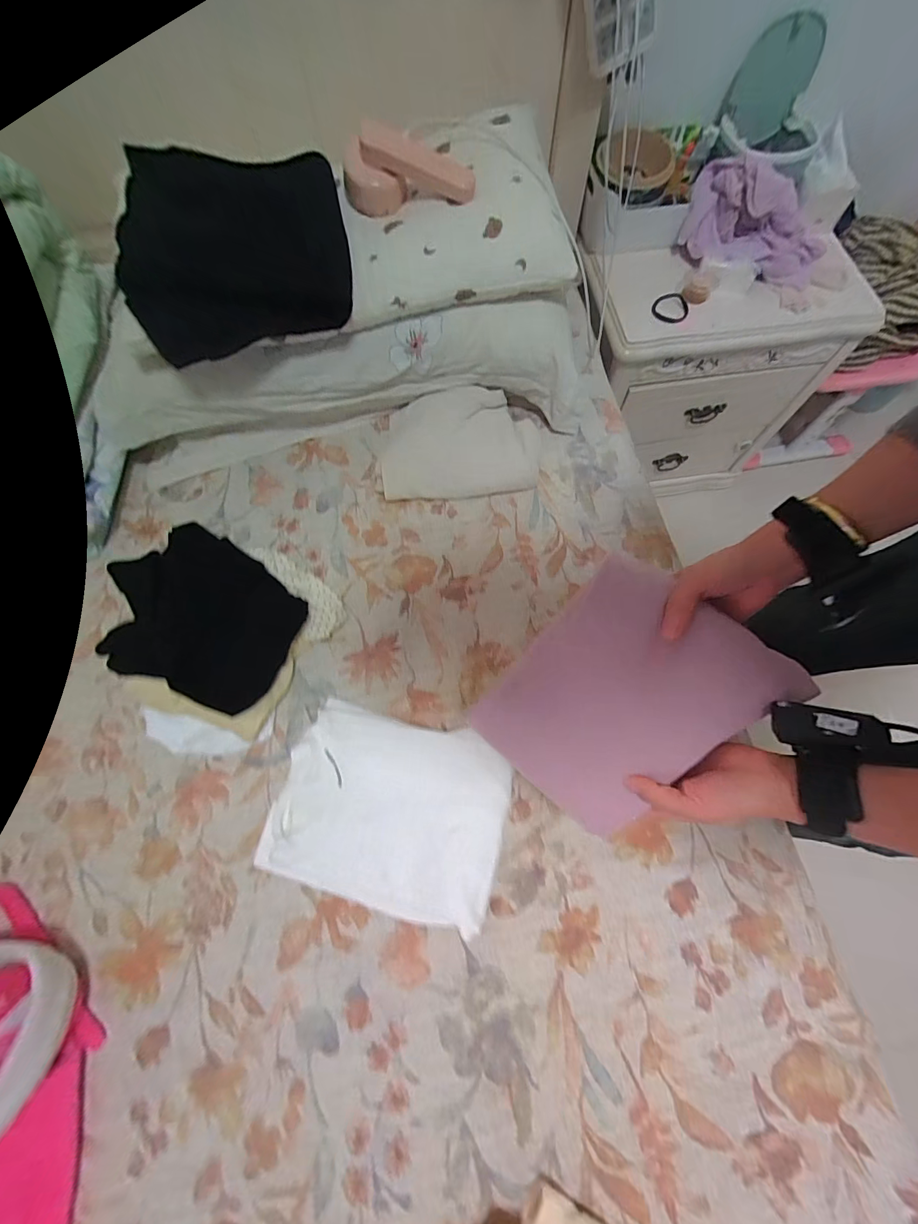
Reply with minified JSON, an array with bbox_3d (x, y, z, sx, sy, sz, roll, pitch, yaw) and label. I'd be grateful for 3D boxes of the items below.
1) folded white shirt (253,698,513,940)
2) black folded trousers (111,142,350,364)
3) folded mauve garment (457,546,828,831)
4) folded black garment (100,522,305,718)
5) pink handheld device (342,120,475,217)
[{"bbox_3d":[-0.081,0.233,0.506,0.261,0.037,0.200,12,71,6],"label":"folded white shirt"},{"bbox_3d":[-0.261,-0.445,0.502,0.236,0.106,0.220,-12,70,-2],"label":"black folded trousers"},{"bbox_3d":[0.154,0.082,0.403,0.189,0.025,0.228,40,102,3],"label":"folded mauve garment"},{"bbox_3d":[-0.327,0.002,0.535,0.241,0.069,0.186,23,73,10],"label":"folded black garment"},{"bbox_3d":[-0.062,-0.543,0.522,0.162,0.075,0.053,8,71,5],"label":"pink handheld device"}]

